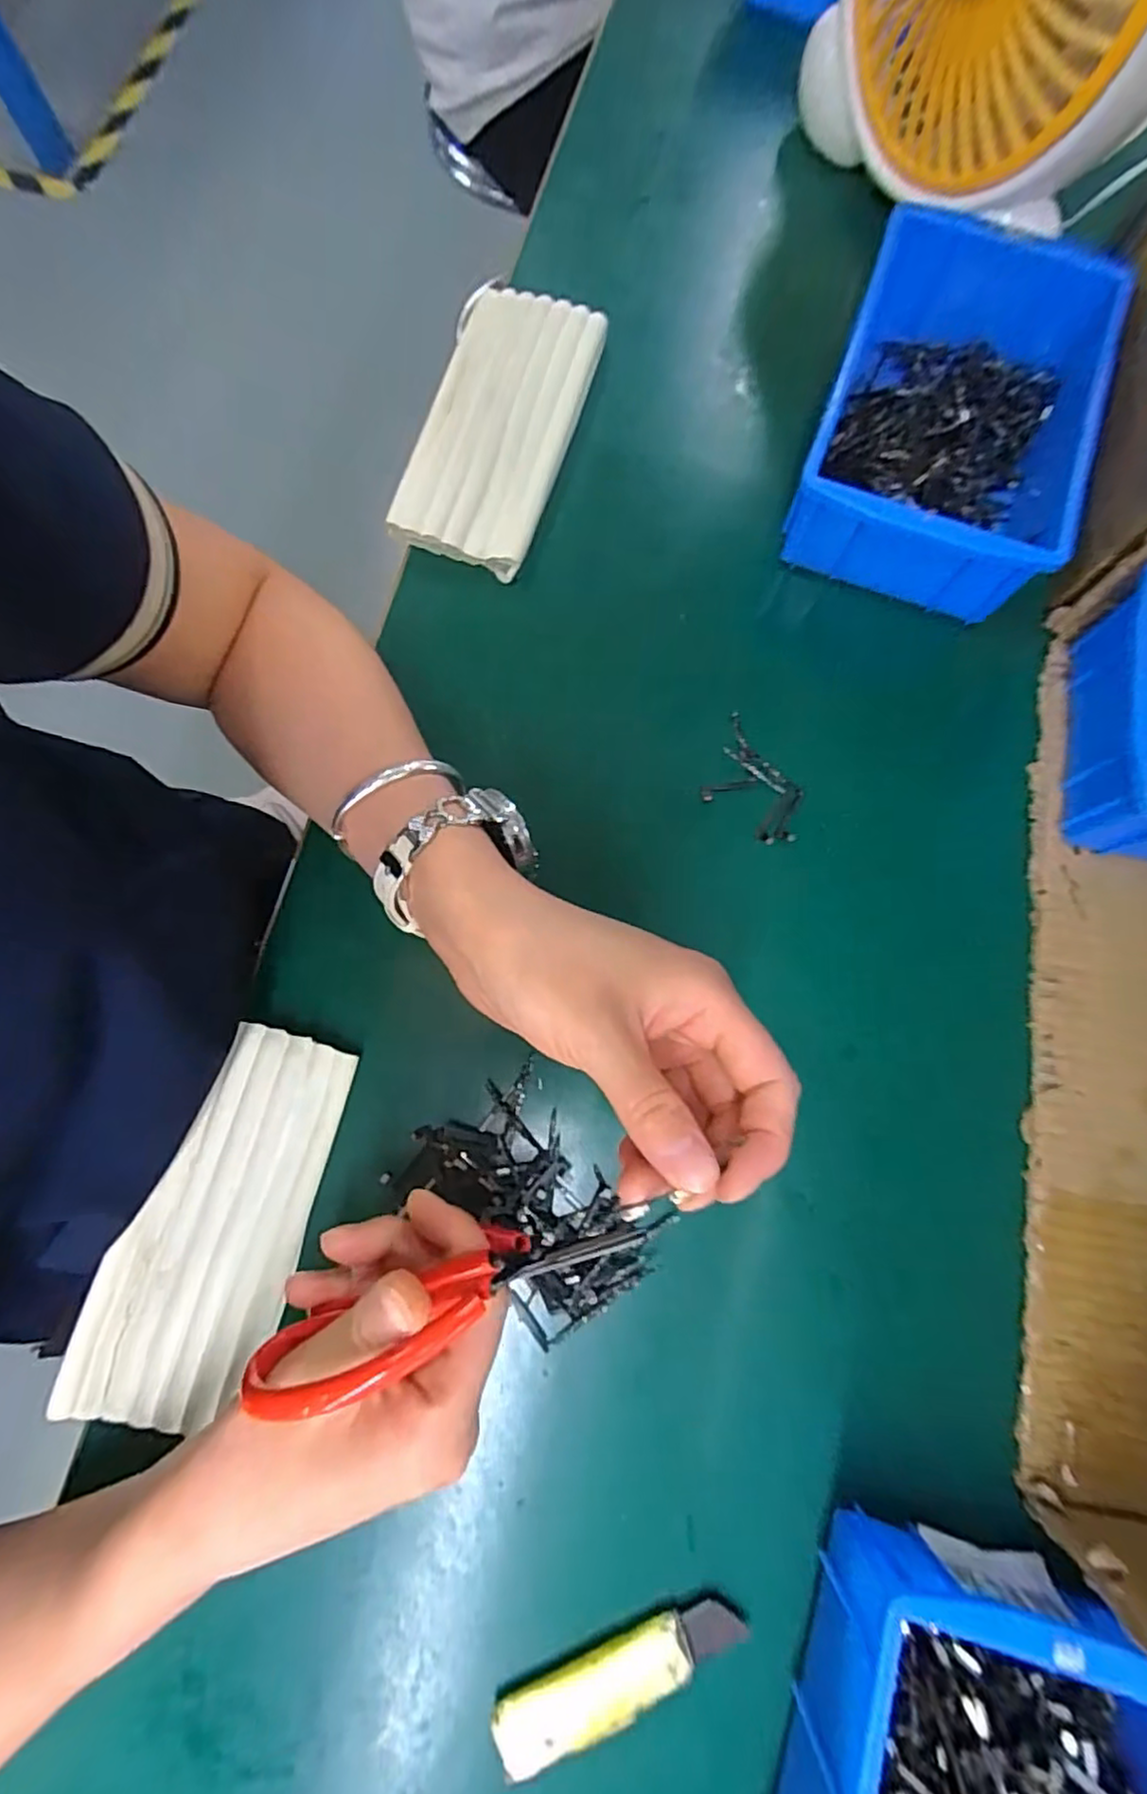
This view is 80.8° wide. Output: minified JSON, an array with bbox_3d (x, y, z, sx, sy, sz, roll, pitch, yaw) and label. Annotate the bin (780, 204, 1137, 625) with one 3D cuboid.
[{"bbox_3d":[0.210,-0.266,0.373,0.137,0.064,0.211,22,79,4],"label":"bin"}]

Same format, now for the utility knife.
[{"bbox_3d":[0.020,0.323,0.277,0.105,0.009,0.027,-21,79,-5],"label":"utility knife"}]

